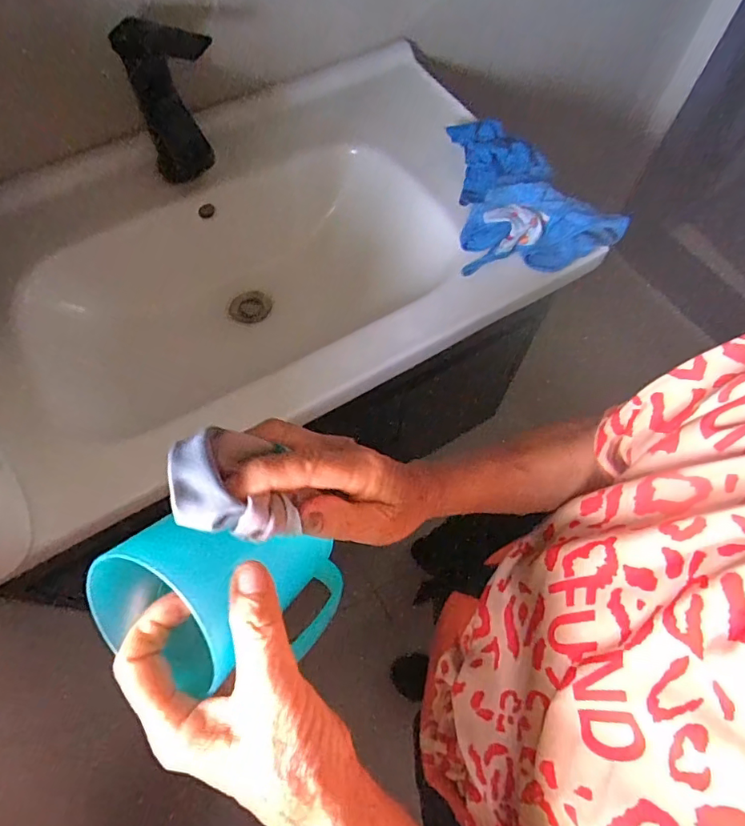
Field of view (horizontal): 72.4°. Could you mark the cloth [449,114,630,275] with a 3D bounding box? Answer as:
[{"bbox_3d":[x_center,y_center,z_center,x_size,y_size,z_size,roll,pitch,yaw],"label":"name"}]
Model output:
[{"bbox_3d":[0.205,-0.283,0.639,0.199,0.056,0.221,-4,64,-2],"label":"cloth"}]

